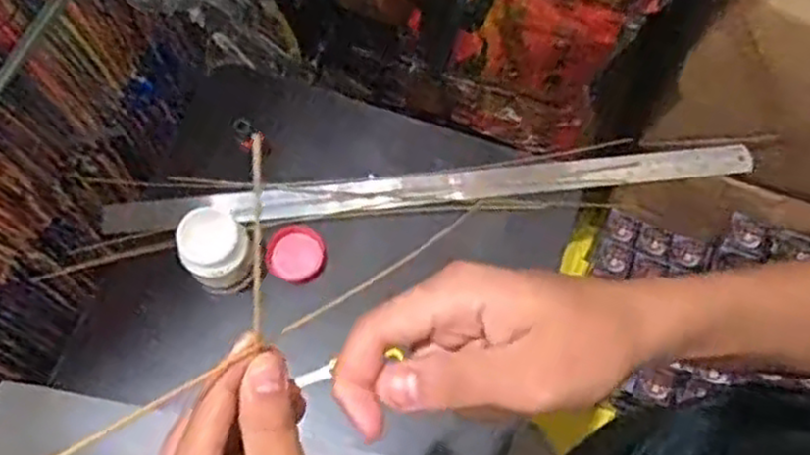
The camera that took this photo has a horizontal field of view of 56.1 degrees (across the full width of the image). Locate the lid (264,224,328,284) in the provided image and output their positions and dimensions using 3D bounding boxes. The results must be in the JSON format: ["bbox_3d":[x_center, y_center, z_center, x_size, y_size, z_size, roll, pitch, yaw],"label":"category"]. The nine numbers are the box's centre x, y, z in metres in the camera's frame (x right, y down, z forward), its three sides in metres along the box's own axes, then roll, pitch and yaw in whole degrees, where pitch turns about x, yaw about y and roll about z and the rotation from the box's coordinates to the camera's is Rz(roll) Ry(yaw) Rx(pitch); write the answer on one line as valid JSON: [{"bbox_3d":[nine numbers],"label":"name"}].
[{"bbox_3d":[-0.101,0.025,0.712,0.053,0.017,0.053,0,67,0],"label":"lid"}]

